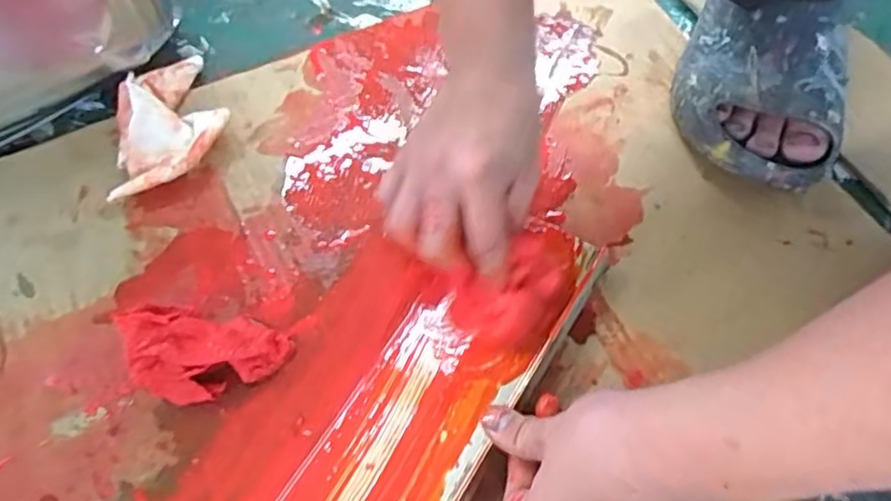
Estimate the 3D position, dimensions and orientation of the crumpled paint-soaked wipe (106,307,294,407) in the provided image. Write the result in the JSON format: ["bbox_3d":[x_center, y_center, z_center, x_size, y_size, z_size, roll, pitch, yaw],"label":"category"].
[{"bbox_3d":[-0.146,0.053,0.389,0.093,0.050,0.057,-16,61,-11],"label":"crumpled paint-soaked wipe"}]

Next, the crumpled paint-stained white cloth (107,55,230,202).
[{"bbox_3d":[-0.216,-0.100,0.483,0.100,0.037,0.112,-27,64,-17],"label":"crumpled paint-stained white cloth"}]

